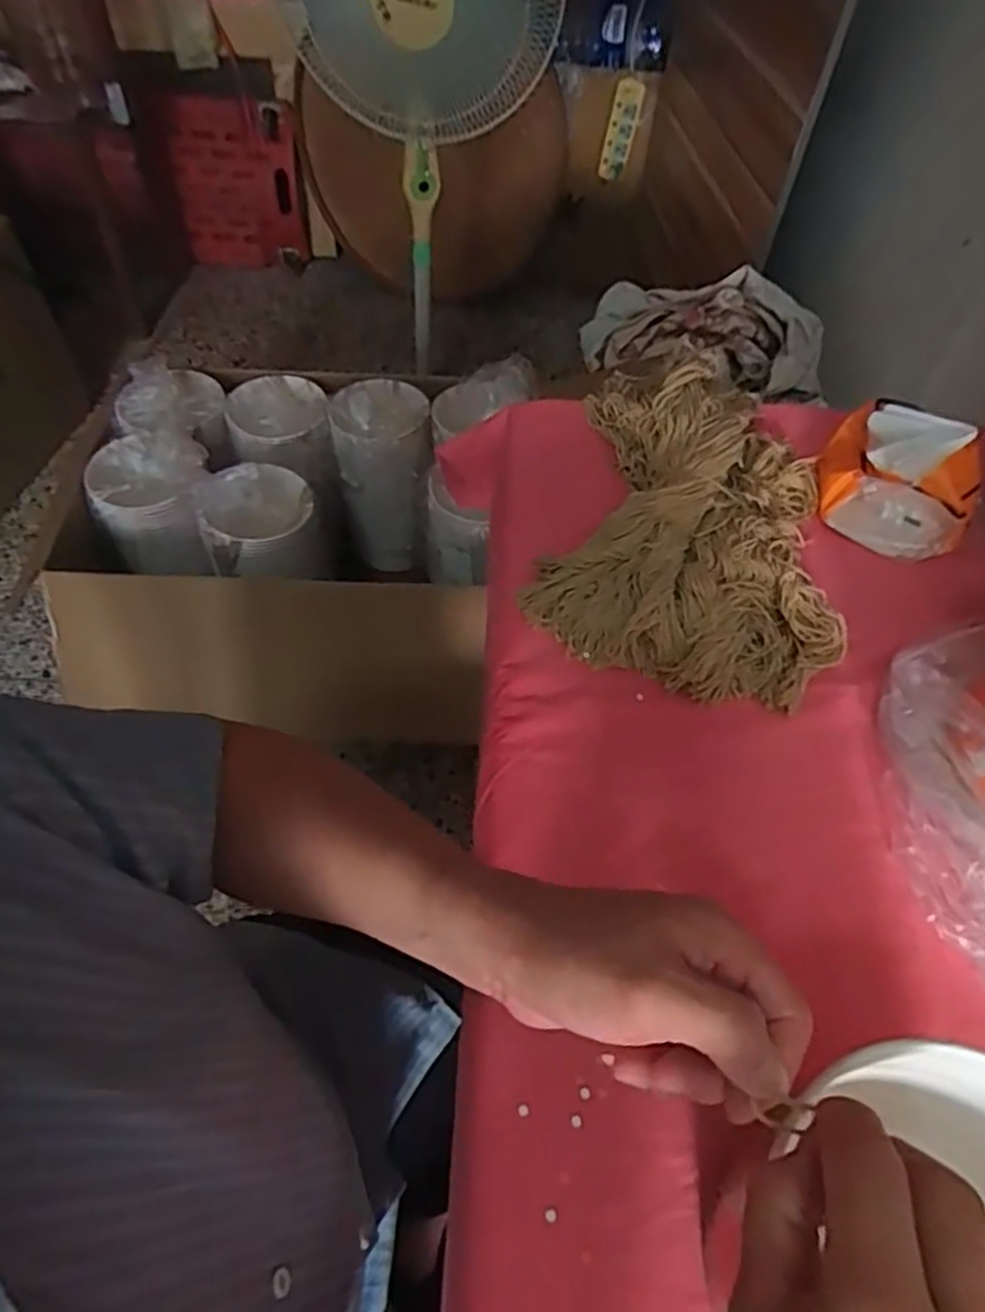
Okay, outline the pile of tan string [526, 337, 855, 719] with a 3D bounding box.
[{"bbox_3d":[0.174,-0.129,0.622,0.225,0.051,0.343,14,56,8],"label":"pile of tan string"}]

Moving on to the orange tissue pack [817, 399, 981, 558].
[{"bbox_3d":[0.356,-0.162,0.643,0.128,0.084,0.129,27,59,17],"label":"orange tissue pack"}]

